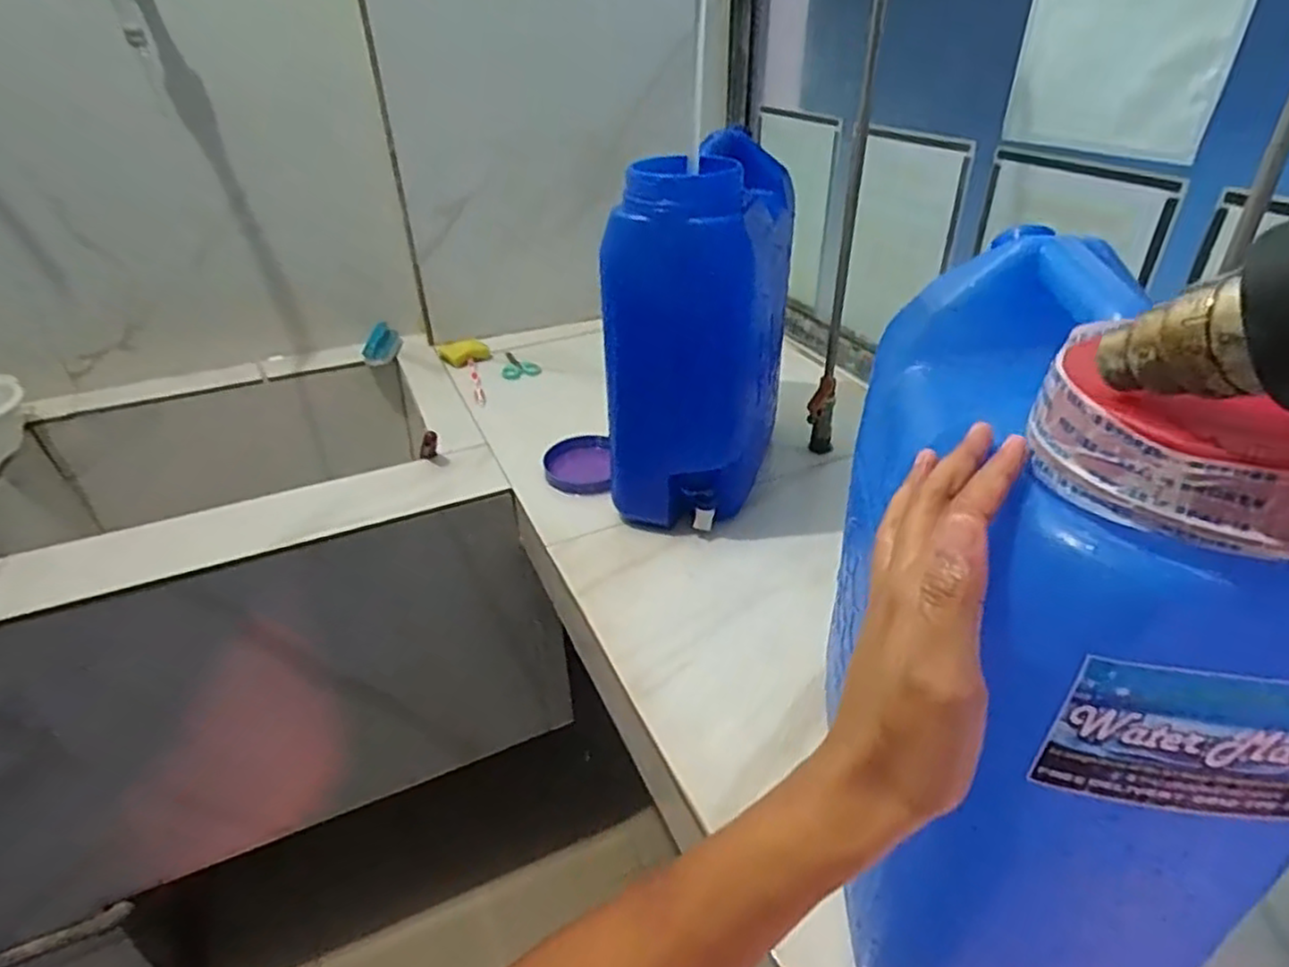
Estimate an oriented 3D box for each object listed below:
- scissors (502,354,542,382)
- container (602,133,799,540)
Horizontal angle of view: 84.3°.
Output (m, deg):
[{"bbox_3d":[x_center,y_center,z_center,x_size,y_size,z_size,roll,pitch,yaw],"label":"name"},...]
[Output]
[{"bbox_3d":[-0.227,-0.211,1.265,0.066,0.006,0.116,-15,36,-19],"label":"scissors"},{"bbox_3d":[0.068,-0.176,0.851,0.187,0.400,0.273,6,35,10],"label":"container"}]

